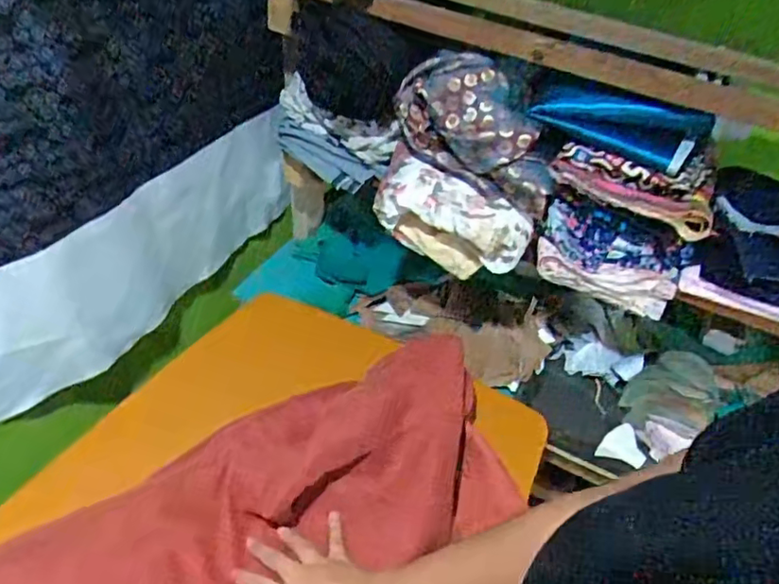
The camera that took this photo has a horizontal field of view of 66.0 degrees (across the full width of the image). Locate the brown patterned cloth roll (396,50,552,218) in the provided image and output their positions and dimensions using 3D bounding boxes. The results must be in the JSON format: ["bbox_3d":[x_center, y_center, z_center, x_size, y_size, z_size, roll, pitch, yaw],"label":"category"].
[{"bbox_3d":[0.113,-0.202,0.742,0.211,0.129,0.078,28,46,22],"label":"brown patterned cloth roll"}]

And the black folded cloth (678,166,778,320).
[{"bbox_3d":[0.494,-0.054,0.750,0.213,0.103,0.160,22,44,16],"label":"black folded cloth"}]

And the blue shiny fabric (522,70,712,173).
[{"bbox_3d":[0.265,-0.197,0.698,0.198,0.065,0.040,15,42,9],"label":"blue shiny fabric"}]

